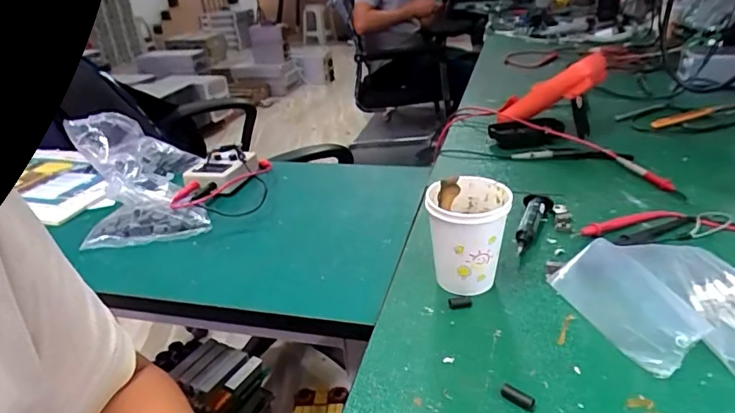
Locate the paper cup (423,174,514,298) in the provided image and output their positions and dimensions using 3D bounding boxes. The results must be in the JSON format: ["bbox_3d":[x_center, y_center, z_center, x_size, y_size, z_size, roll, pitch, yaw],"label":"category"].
[{"bbox_3d":[0.092,0.029,0.459,0.068,0.094,0.073,-4,27,2],"label":"paper cup"}]

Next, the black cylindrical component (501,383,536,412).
[{"bbox_3d":[0.105,0.133,0.351,0.024,0.009,0.010,18,35,37],"label":"black cylindrical component"}]

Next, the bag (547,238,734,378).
[{"bbox_3d":[0.263,0.077,0.404,0.150,0.033,0.171,-13,28,-14],"label":"bag"}]

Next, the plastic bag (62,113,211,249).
[{"bbox_3d":[-0.309,-0.049,0.685,0.157,0.091,0.297,-17,30,-22],"label":"plastic bag"}]

